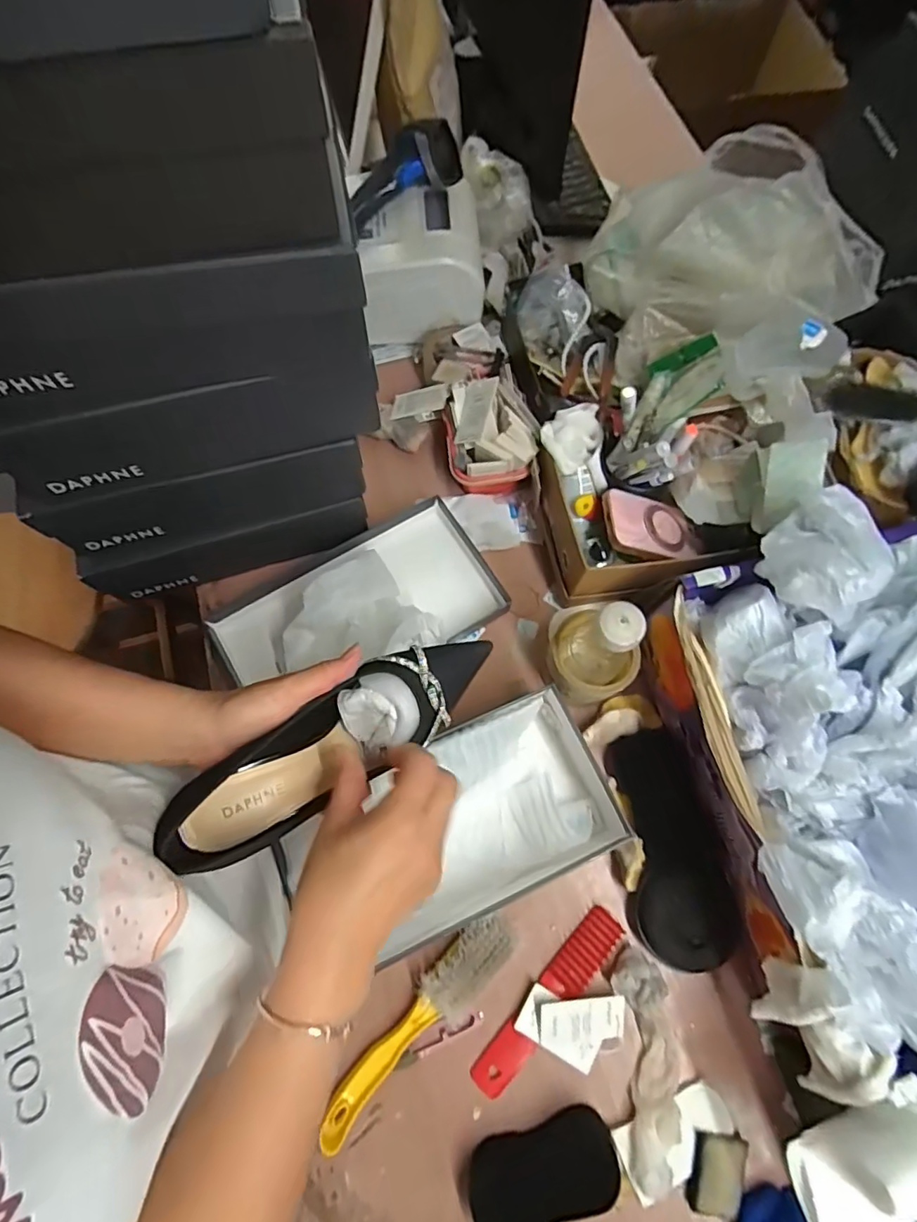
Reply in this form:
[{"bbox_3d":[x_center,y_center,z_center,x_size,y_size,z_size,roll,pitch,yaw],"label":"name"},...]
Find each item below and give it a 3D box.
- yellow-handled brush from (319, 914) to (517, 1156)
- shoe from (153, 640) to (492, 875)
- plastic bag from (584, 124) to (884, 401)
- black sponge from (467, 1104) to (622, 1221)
[{"bbox_3d":[-0.036,0.373,0.487,0.226,0.034,0.049,-42,77,-13],"label":"yellow-handled brush"},{"bbox_3d":[-0.080,0.088,0.380,0.243,0.072,0.065,-31,74,-24],"label":"shoe"},{"bbox_3d":[0.296,-0.374,0.594,0.240,0.125,0.326,-11,72,-4],"label":"plastic bag"},{"bbox_3d":[0.072,0.481,0.458,0.130,0.038,0.063,-16,72,-6],"label":"black sponge"}]

